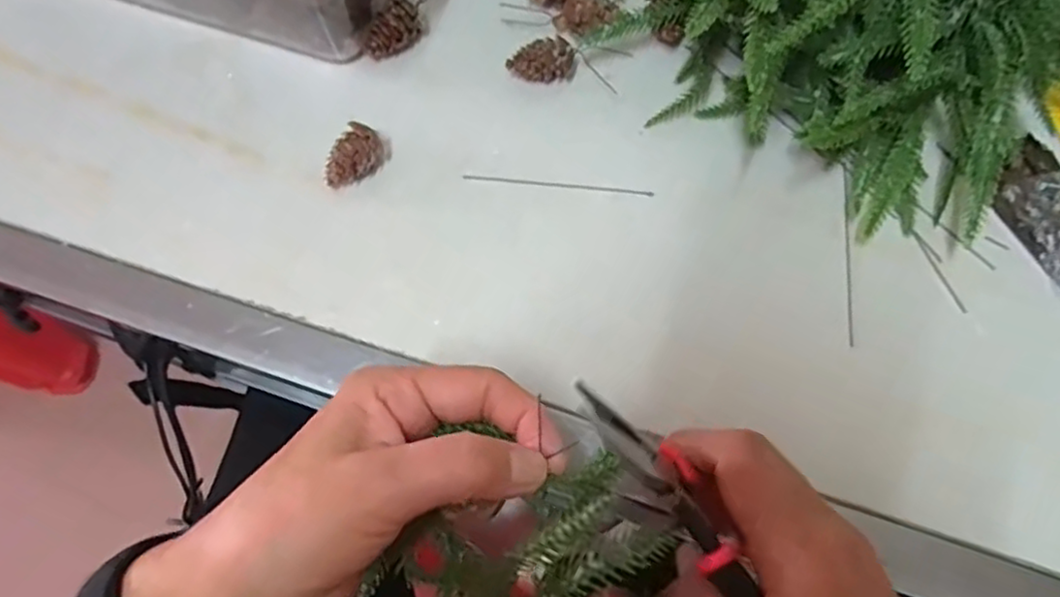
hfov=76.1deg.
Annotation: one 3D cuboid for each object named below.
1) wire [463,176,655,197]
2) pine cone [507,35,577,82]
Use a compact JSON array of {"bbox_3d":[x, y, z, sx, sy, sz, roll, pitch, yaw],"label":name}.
[{"bbox_3d":[0.015,-0.060,0.360,0.100,0.004,0.004,6,74,4],"label":"wire"},{"bbox_3d":[0.006,-0.129,0.370,0.036,0.019,0.018,-1,74,2],"label":"pine cone"}]

